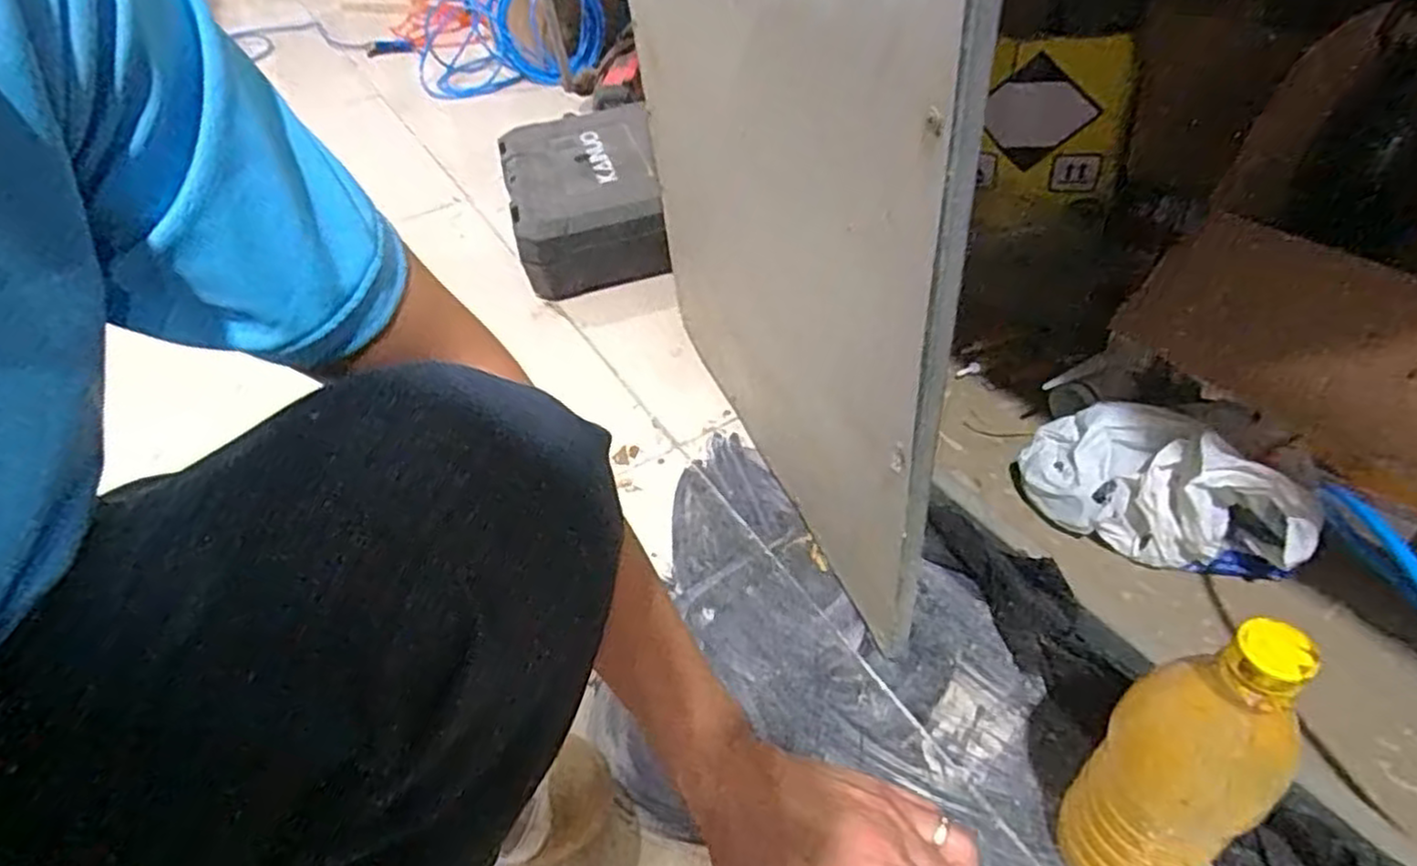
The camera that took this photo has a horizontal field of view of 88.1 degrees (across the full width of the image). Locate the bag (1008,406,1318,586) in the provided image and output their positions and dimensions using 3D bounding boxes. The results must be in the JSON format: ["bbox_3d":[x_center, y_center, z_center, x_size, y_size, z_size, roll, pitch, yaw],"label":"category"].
[{"bbox_3d":[0.363,0.039,0.594,0.202,0.107,0.092,21,50,28],"label":"bag"}]

